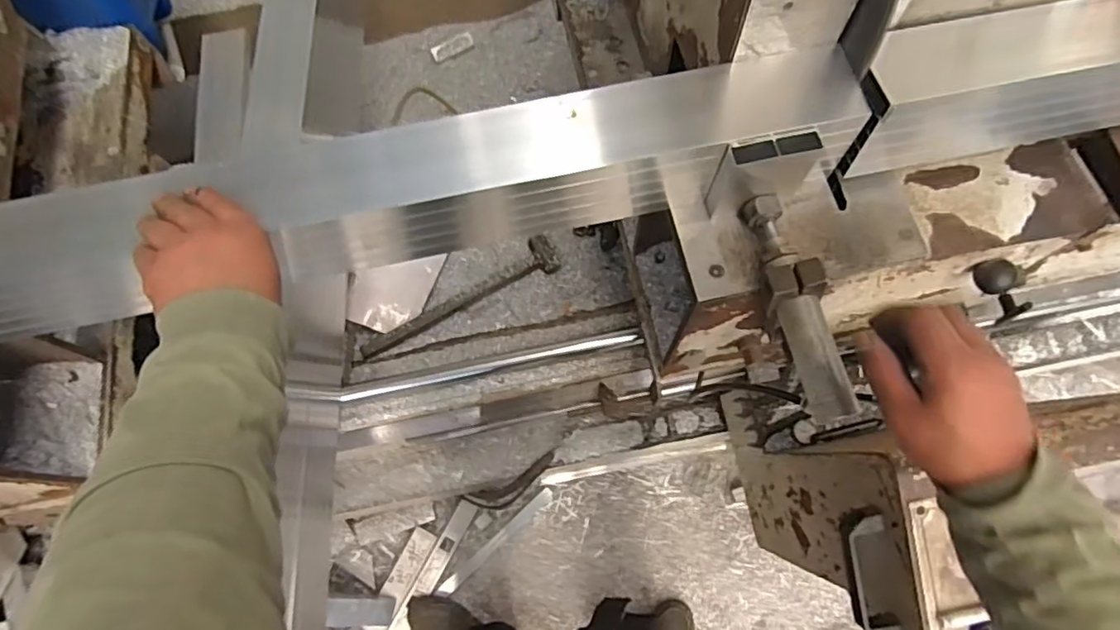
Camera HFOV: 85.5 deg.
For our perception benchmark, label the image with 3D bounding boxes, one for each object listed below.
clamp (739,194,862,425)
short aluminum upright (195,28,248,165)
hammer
[{"bbox_3d":[0.213,-0.011,0.540,0.052,0.054,0.216,-14,71,-2],"label":"clamp"},{"bbox_3d":[-0.613,-0.397,1.093,0.072,0.030,0.251,5,74,-24],"label":"short aluminum upright"},{"bbox_3d":[-0.173,-0.036,1.045,0.363,0.031,0.067,-27,72,-7],"label":"hammer"}]

